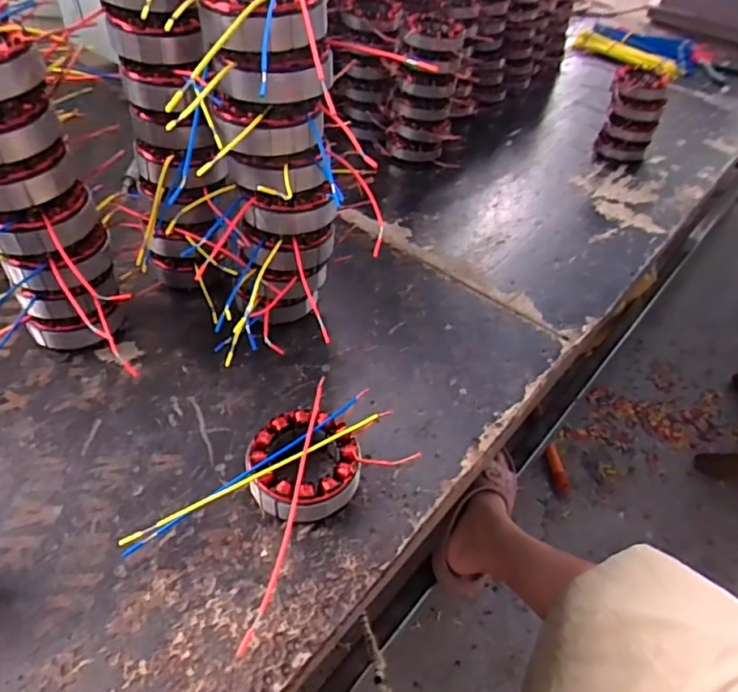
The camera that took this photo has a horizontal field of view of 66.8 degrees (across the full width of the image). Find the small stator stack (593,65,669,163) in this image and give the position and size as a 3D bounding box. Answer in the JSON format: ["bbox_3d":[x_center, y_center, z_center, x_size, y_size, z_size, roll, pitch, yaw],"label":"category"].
[{"bbox_3d":[0.433,-0.379,0.927,0.087,0.125,0.088,20,45,15],"label":"small stator stack"}]

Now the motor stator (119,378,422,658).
[{"bbox_3d":[-0.069,0.112,0.425,0.097,0.042,0.205,35,51,27],"label":"motor stator"}]

